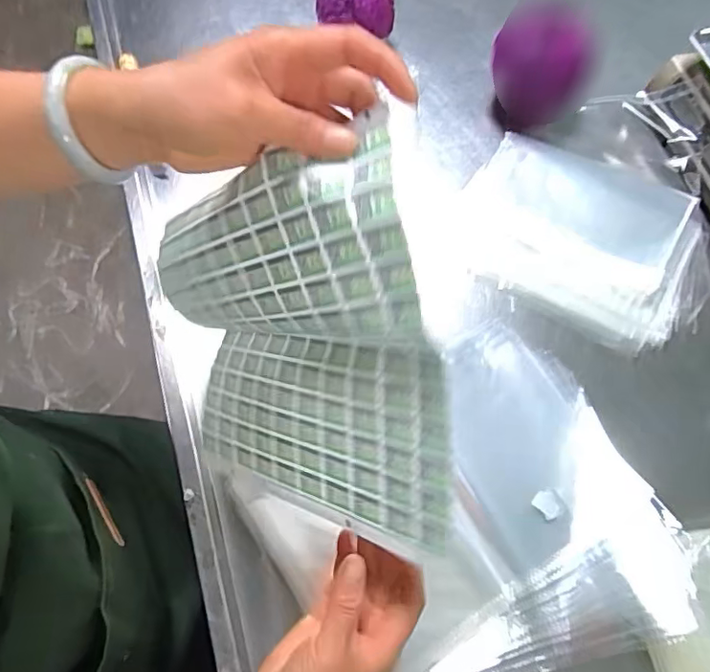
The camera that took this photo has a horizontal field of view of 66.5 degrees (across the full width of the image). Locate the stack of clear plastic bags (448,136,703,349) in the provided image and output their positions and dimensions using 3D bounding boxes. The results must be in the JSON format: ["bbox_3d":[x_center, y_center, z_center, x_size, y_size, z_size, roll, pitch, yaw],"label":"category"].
[{"bbox_3d":[0.284,-0.128,0.690,0.304,0.030,0.232,27,71,10],"label":"stack of clear plastic bags"}]

